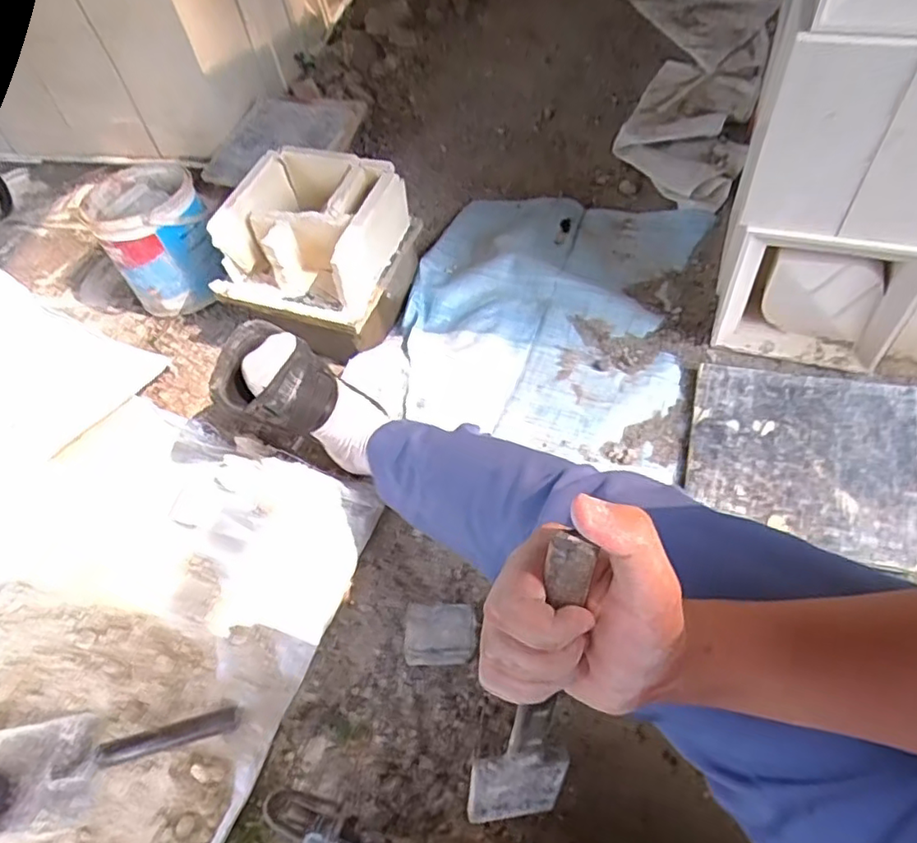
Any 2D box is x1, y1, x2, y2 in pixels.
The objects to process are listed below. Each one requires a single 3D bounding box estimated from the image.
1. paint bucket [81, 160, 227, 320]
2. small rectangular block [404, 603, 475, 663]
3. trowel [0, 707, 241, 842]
[{"bbox_3d":[-0.511,-0.308,1.051,0.171,0.194,0.180,-29,58,-16],"label":"paint bucket"},{"bbox_3d":[-0.020,0.242,0.692,0.074,0.050,0.059,-2,54,3],"label":"small rectangular block"},{"bbox_3d":[-0.376,0.347,0.633,0.282,0.045,0.107,-16,55,-7],"label":"trowel"}]

